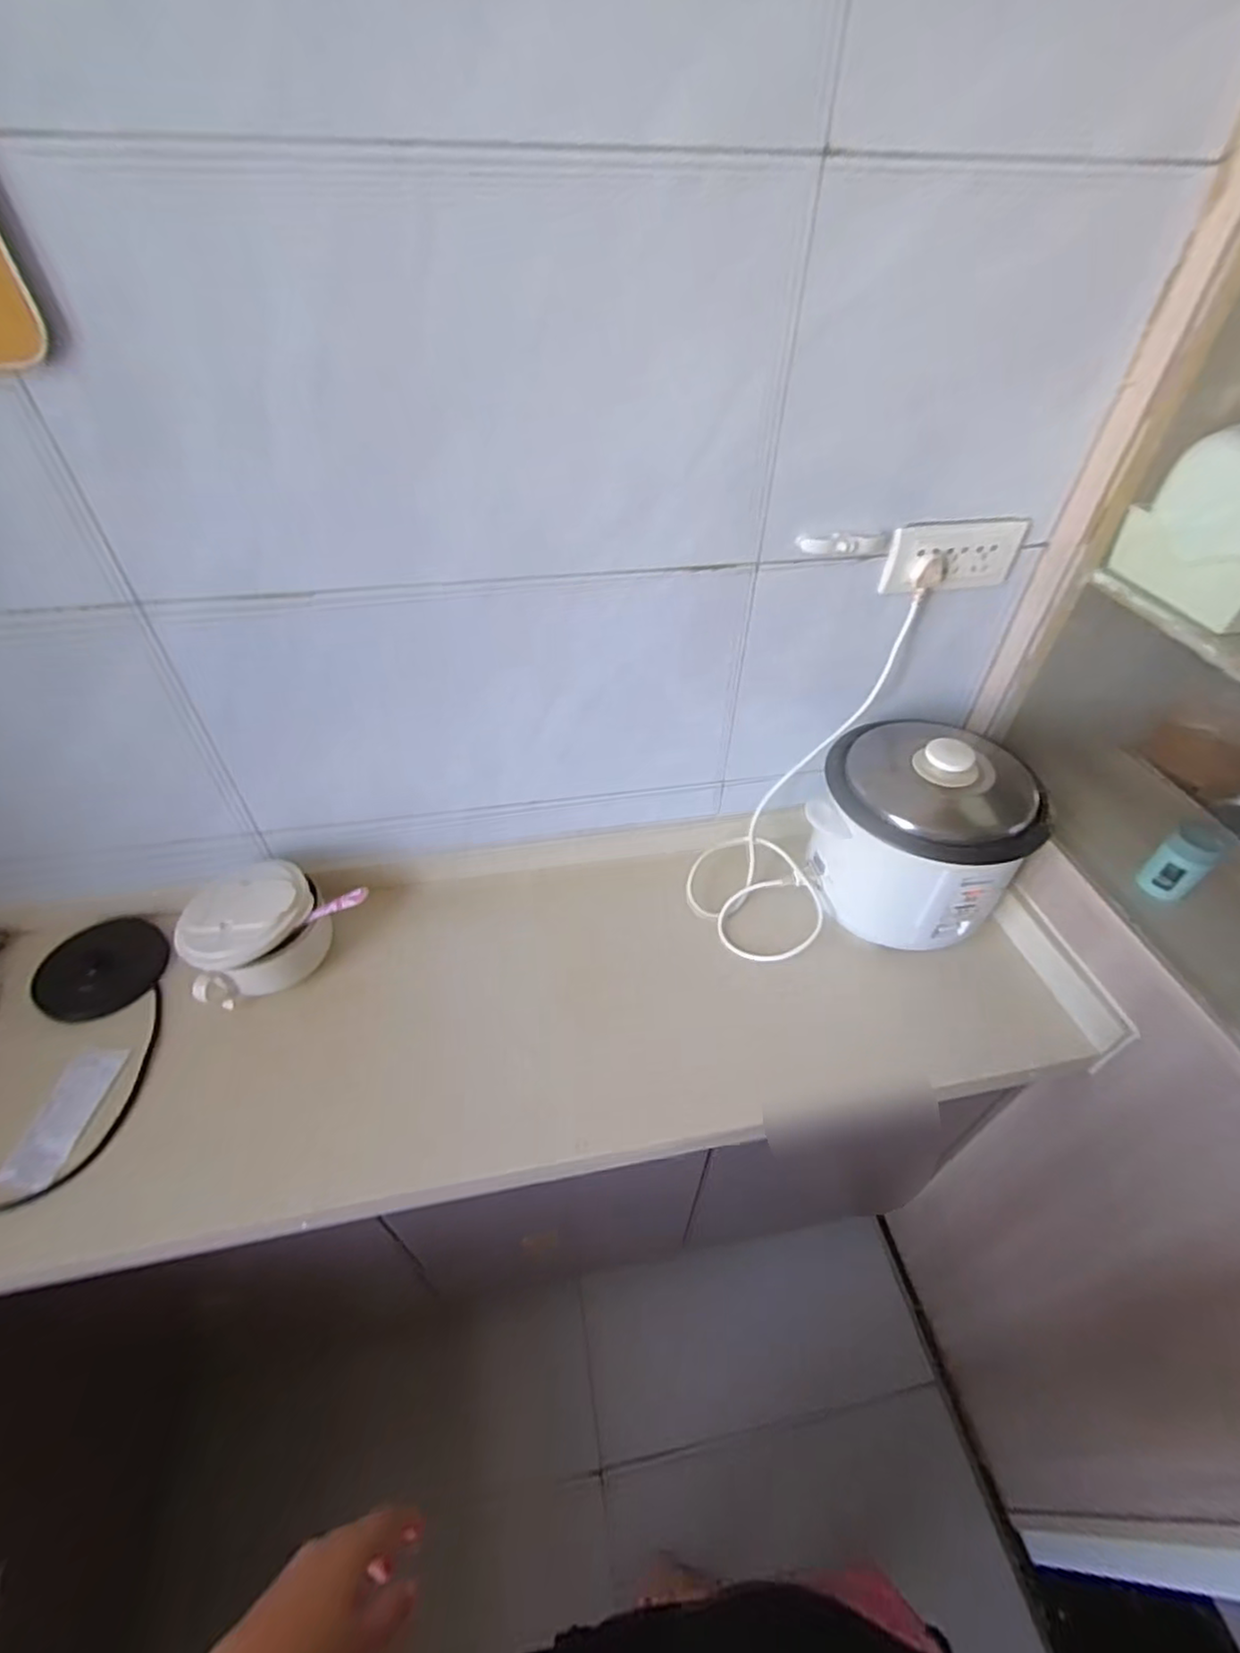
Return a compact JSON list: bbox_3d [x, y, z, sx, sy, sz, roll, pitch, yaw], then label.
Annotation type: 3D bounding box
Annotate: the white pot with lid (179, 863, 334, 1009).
[{"bbox_3d":[-0.429,0.126,0.781,0.152,0.100,0.131,-29,53,-27],"label":"white pot with lid"}]

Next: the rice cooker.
[{"bbox_3d":[0.363,-0.002,0.800,0.247,0.214,0.205,21,48,19],"label":"rice cooker"}]

